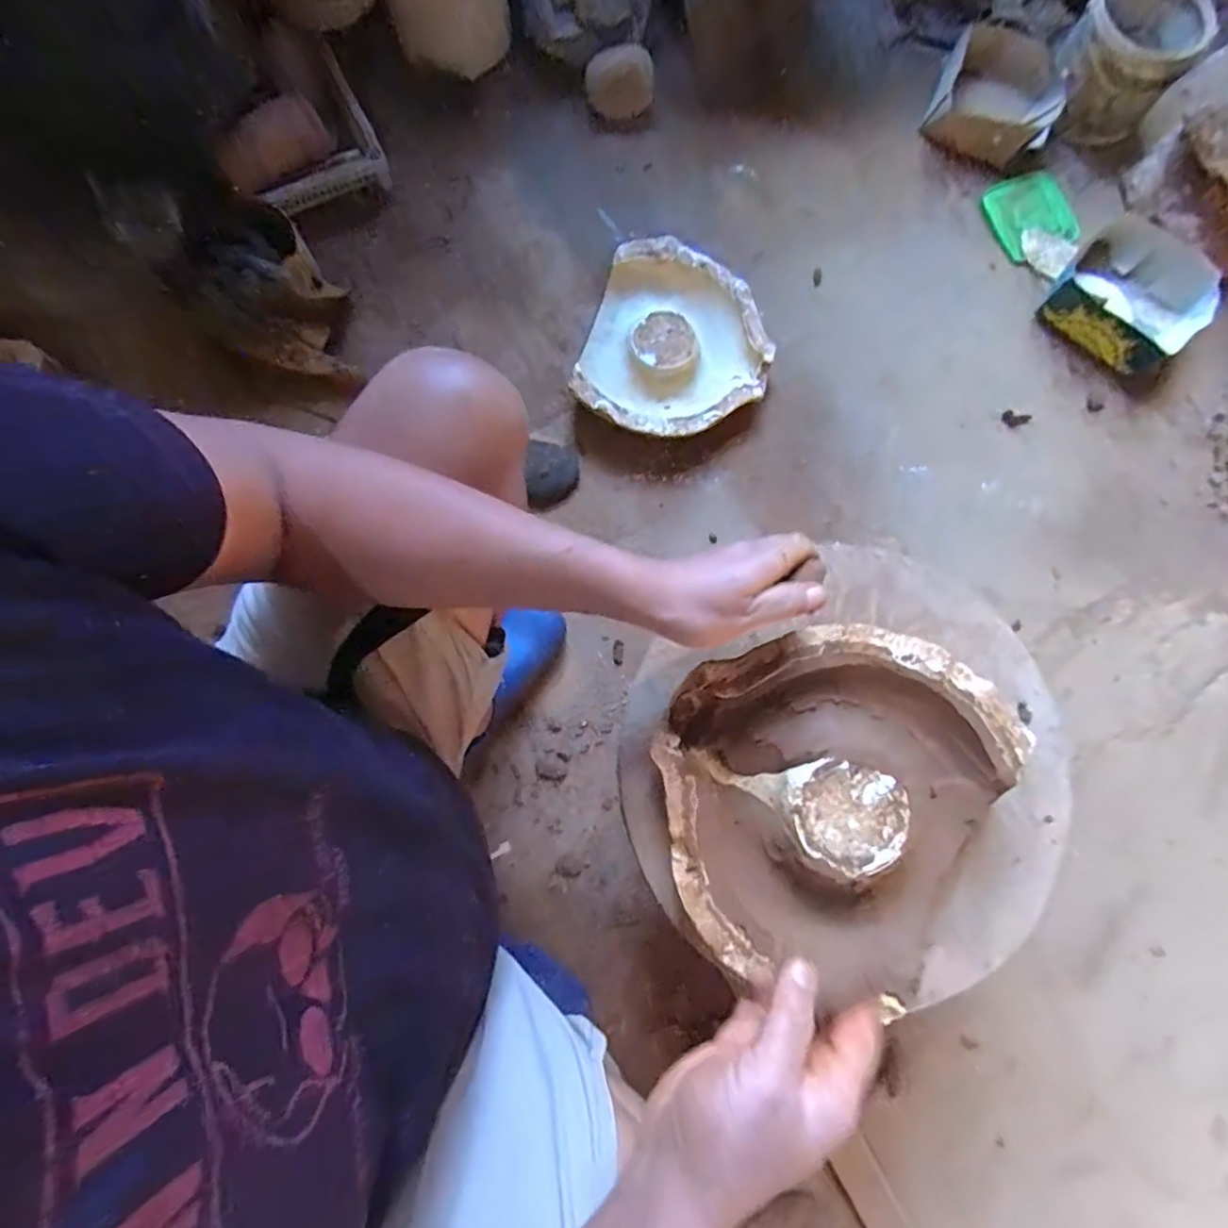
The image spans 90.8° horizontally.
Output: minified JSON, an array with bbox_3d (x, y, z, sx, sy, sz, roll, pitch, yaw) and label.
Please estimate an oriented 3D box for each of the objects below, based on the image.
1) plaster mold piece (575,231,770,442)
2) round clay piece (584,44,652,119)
[{"bbox_3d":[0.096,-0.390,0.889,0.266,0.059,0.299,18,80,1],"label":"plaster mold piece"},{"bbox_3d":[0.011,-0.883,1.012,0.108,0.040,0.105,0,80,-3],"label":"round clay piece"}]

